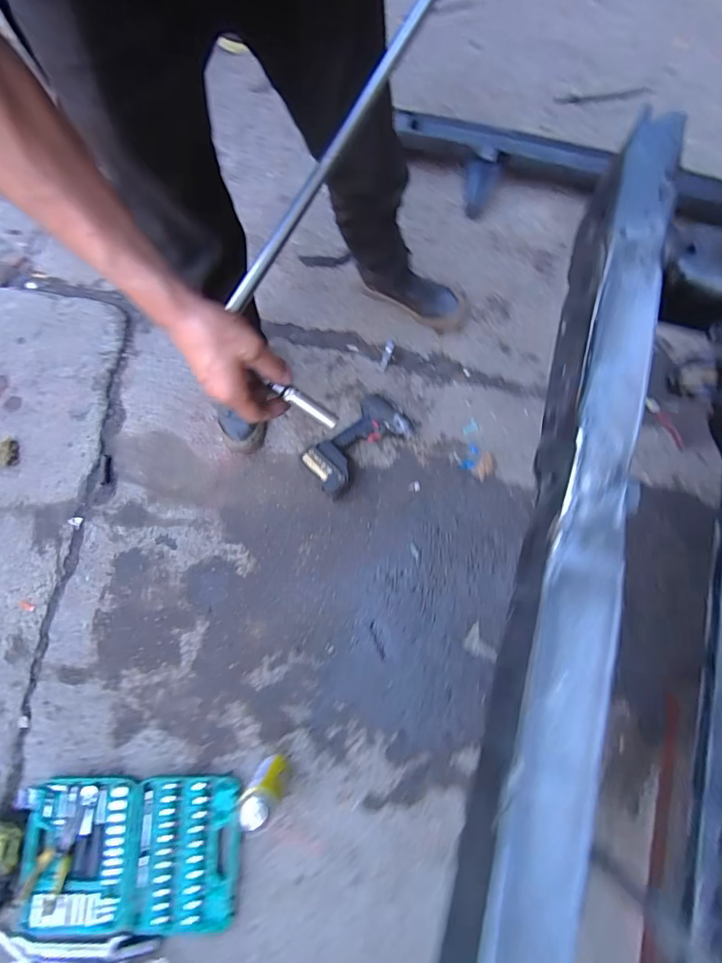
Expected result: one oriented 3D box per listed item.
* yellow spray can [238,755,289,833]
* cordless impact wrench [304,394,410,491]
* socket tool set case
[{"bbox_3d":[-0.170,0.538,0.793,0.059,0.182,0.067,35,80,9],"label":"yellow spray can"},{"bbox_3d":[-0.012,-0.084,0.998,0.240,0.076,0.137,-38,82,-10],"label":"cordless impact wrench"},{"bbox_3d":[-0.422,0.687,0.838,0.383,0.040,0.251,0,77,1],"label":"socket tool set case"}]

